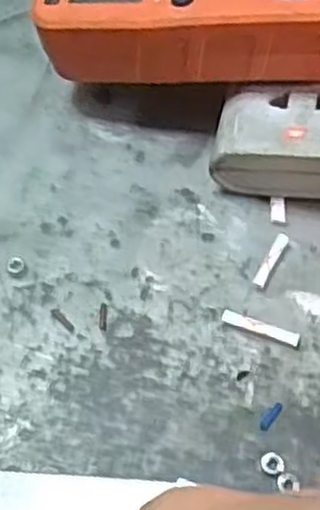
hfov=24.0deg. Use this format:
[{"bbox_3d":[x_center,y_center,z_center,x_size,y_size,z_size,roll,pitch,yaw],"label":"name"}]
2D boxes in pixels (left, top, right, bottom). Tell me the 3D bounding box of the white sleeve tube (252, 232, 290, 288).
[{"bbox_3d":[0.041,0.001,0.277,0.005,0.004,0.024,27,67,16],"label":"white sleeve tube"}]

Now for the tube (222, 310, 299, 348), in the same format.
[{"bbox_3d":[0.035,0.025,0.264,0.027,0.004,0.005,18,63,12],"label":"tube"}]

